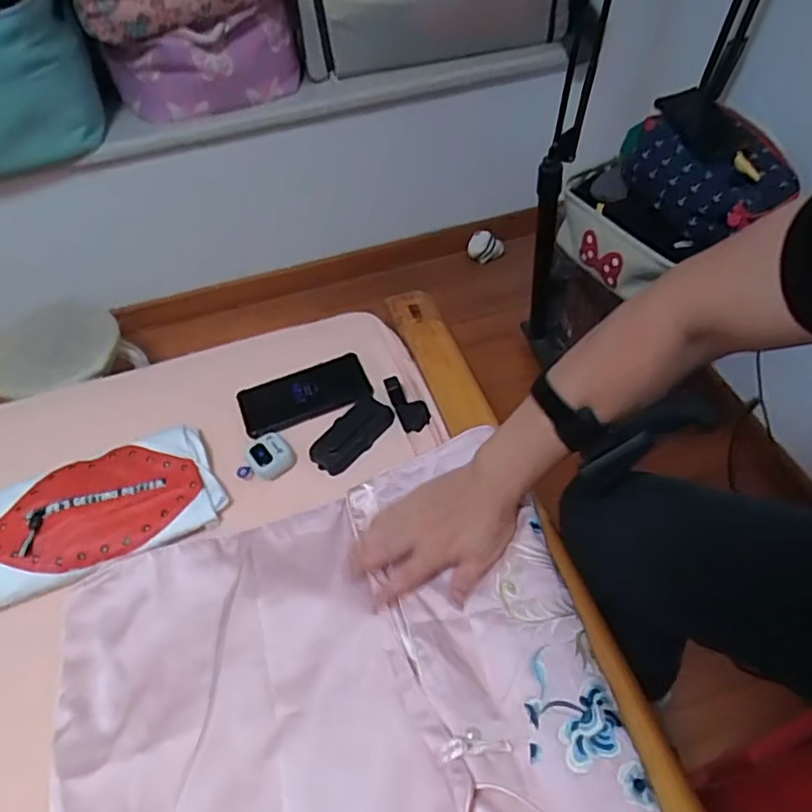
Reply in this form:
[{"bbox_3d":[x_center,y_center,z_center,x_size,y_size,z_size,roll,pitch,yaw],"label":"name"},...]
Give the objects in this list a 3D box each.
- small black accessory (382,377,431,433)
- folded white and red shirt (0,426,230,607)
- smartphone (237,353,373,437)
[{"bbox_3d":[-0.001,-0.004,0.769,0.035,0.012,0.078,-30,71,-20],"label":"small black accessory"},{"bbox_3d":[-0.358,0.113,0.697,0.278,0.027,0.154,-20,50,-11],"label":"folded white and red shirt"},{"bbox_3d":[-0.132,-0.017,0.804,0.164,0.011,0.081,-18,50,-10],"label":"smartphone"}]

